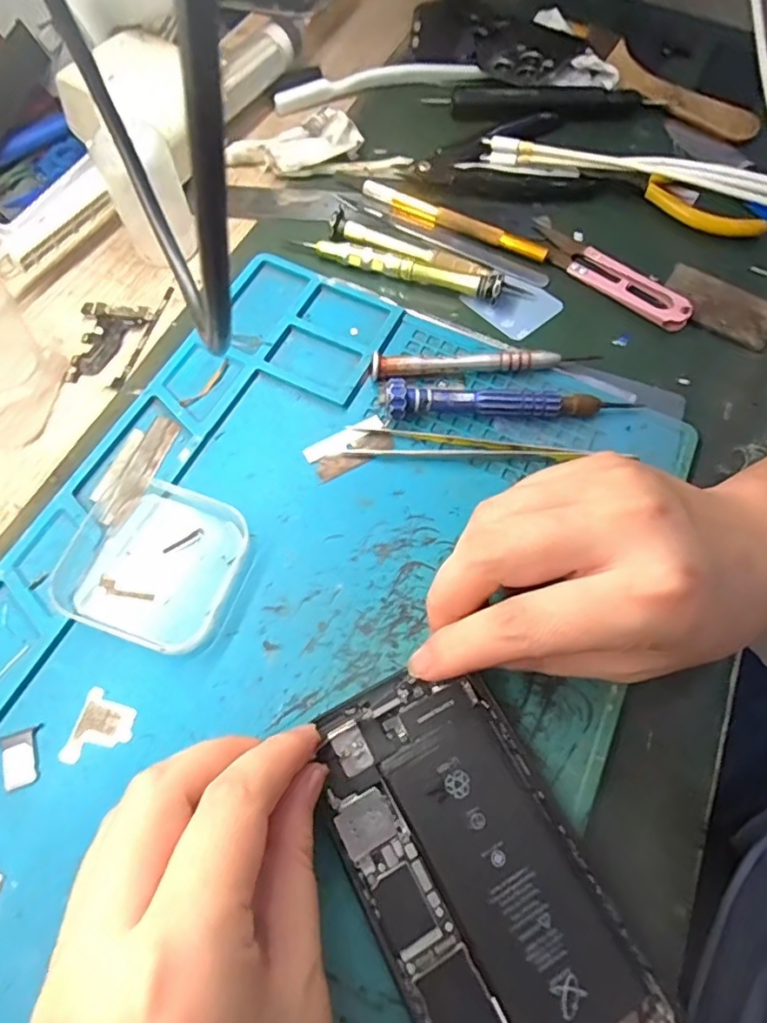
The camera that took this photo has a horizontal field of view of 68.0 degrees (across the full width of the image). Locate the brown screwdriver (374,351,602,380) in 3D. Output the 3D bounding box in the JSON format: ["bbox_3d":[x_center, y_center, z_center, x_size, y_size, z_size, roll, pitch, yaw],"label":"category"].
[{"bbox_3d":[0.049,-0.072,0.281,0.111,0.012,0.010,-3,66,-4],"label":"brown screwdriver"}]

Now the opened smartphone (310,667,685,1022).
[{"bbox_3d":[0.033,0.126,0.190,0.071,0.005,0.147,-26,68,-14],"label":"opened smartphone"}]

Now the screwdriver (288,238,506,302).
[{"bbox_3d":[0.008,-0.134,0.306,0.114,0.015,0.011,17,66,5],"label":"screwdriver"}]

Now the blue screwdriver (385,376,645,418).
[{"bbox_3d":[0.061,-0.051,0.268,0.120,0.018,0.014,0,66,-3],"label":"blue screwdriver"}]

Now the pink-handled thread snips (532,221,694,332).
[{"bbox_3d":[0.124,-0.133,0.314,0.099,0.011,0.022,39,70,14],"label":"pink-handled thread snips"}]

